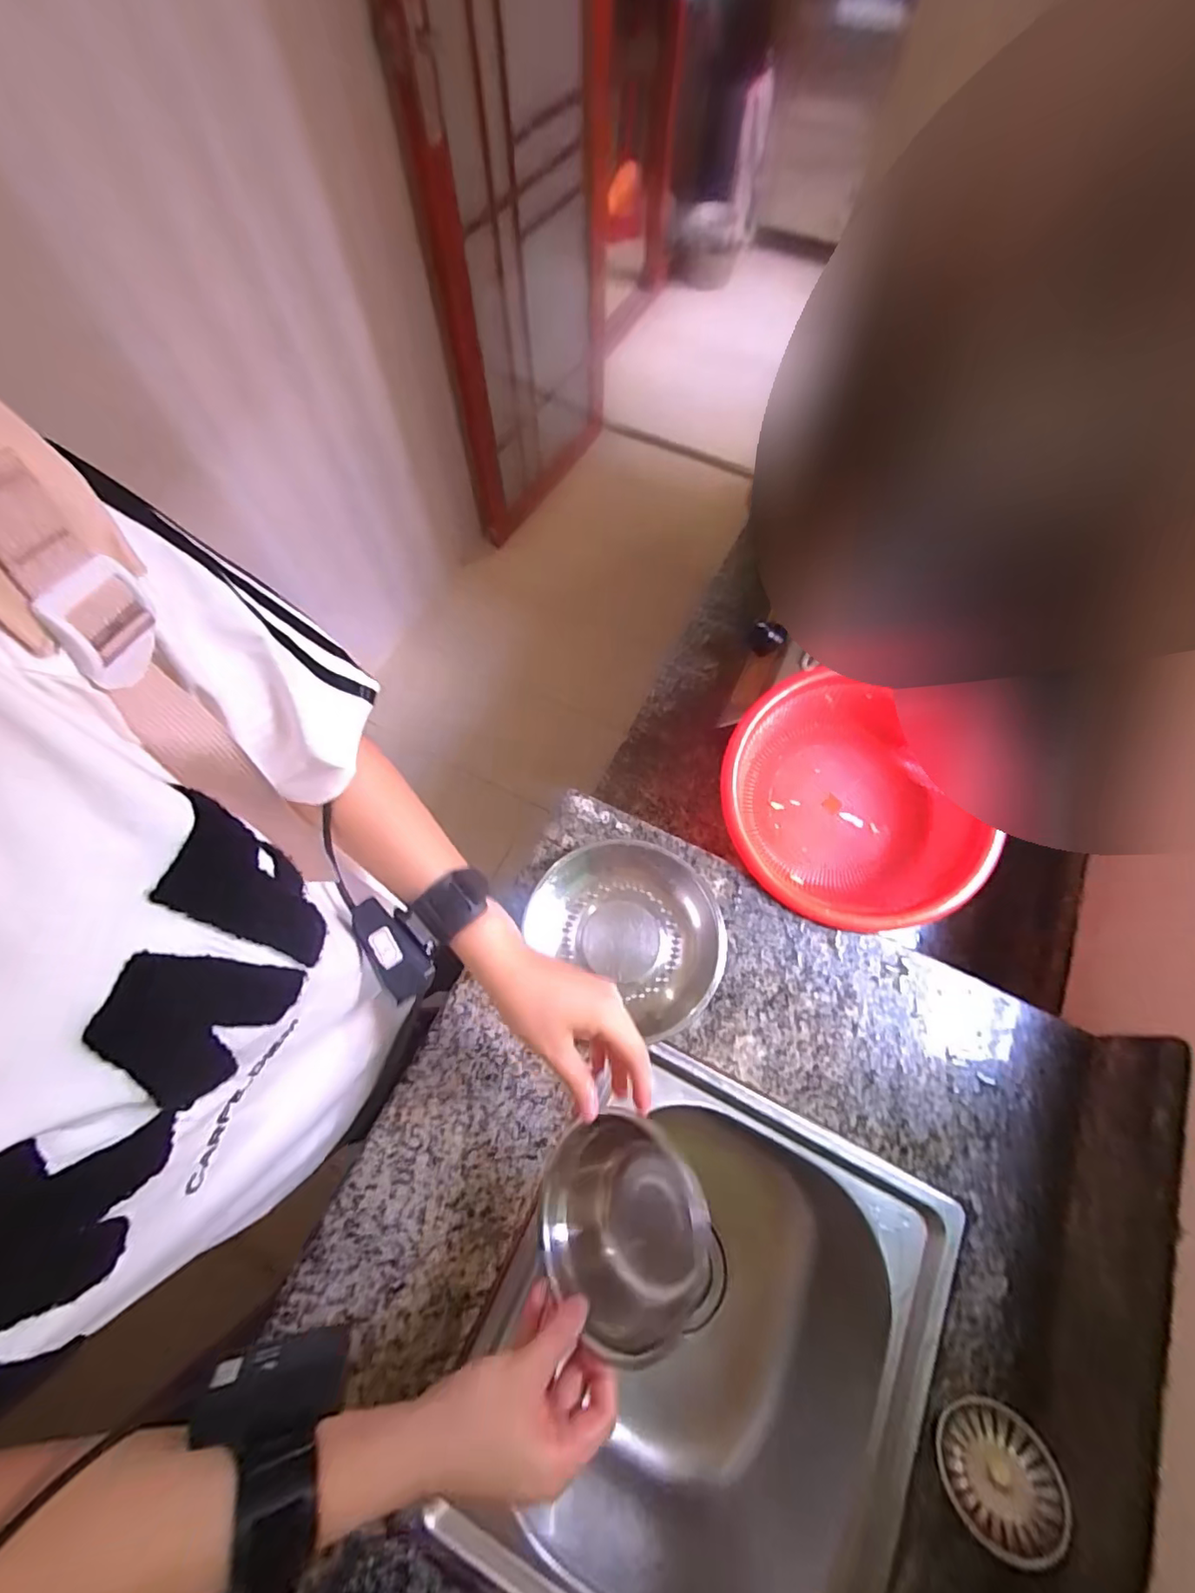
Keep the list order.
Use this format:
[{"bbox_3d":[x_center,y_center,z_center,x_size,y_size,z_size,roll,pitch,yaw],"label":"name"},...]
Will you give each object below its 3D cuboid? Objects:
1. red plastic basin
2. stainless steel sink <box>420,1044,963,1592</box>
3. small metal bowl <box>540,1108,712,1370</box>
[{"bbox_3d":[0.270,0.013,0.629,0.258,0.123,0.271,0,68,-1],"label":"red plastic basin"},{"bbox_3d":[0.108,0.483,0.519,0.302,0.177,0.377,25,69,9],"label":"stainless steel sink"},{"bbox_3d":[0.019,0.294,0.391,0.110,0.058,0.123,-19,69,-9],"label":"small metal bowl"}]

